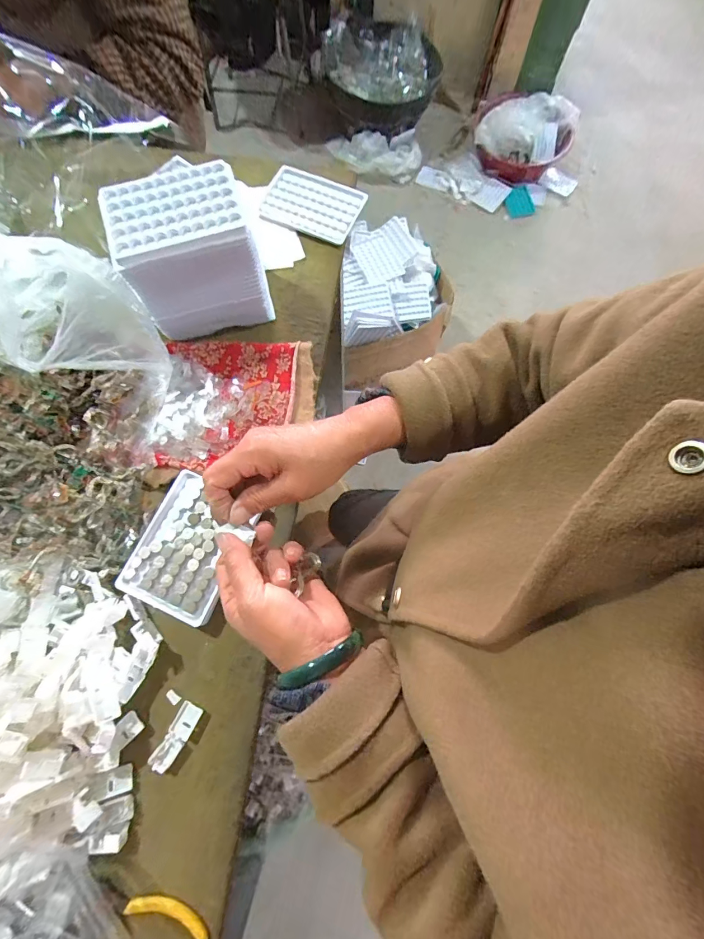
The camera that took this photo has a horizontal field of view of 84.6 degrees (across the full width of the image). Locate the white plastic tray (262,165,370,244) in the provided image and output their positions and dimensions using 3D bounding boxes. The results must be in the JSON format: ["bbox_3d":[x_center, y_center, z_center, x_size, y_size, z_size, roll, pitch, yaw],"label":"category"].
[{"bbox_3d":[-0.055,-0.361,0.527,0.126,0.013,0.091,21,74,4],"label":"white plastic tray"}]

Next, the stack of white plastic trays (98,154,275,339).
[{"bbox_3d":[-0.168,-0.225,0.421,0.128,0.136,0.084,-16,75,-6],"label":"stack of white plastic trays"}]

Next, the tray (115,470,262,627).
[{"bbox_3d":[-0.162,0.076,0.390,0.097,0.024,0.126,23,75,5],"label":"tray"}]

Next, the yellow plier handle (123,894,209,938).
[{"bbox_3d":[-0.148,0.361,0.316,0.069,0.012,0.013,19,74,4],"label":"yellow plier handle"}]

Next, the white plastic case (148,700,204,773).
[{"bbox_3d":[-0.159,0.242,0.352,0.021,0.011,0.054,27,75,6],"label":"white plastic case"}]

